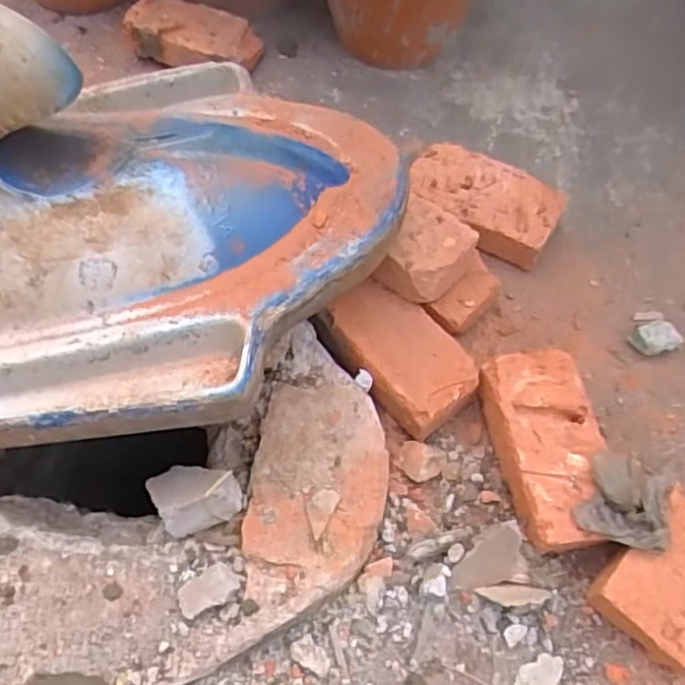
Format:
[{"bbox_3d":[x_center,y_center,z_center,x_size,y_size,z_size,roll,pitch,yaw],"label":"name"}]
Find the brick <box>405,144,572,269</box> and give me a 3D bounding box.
[{"bbox_3d":[0.140,-0.139,0.650,0.154,0.056,0.088,29,64,16],"label":"brick"}]

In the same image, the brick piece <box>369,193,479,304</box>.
[{"bbox_3d":[0.078,-0.079,0.567,0.064,0.045,0.086,25,63,14],"label":"brick piece"}]

